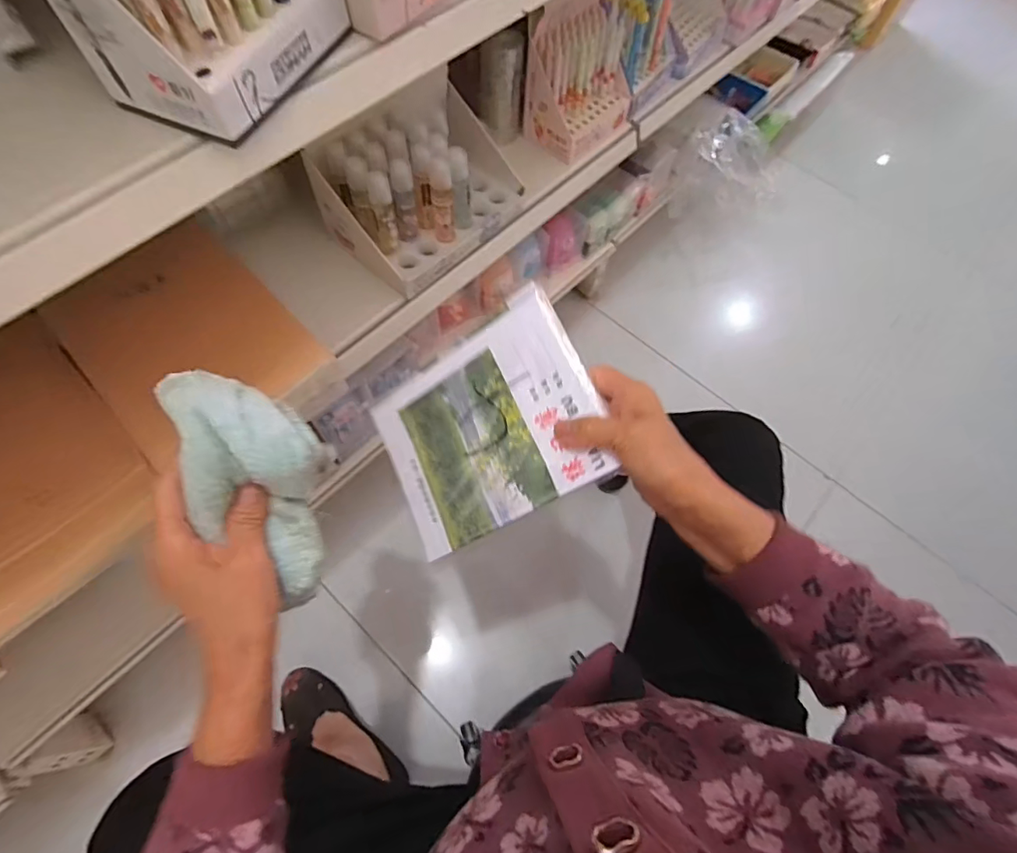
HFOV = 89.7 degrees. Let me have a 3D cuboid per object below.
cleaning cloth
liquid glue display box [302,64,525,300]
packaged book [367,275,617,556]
[{"bbox_3d":[-0.161,0.038,0.334,0.085,0.154,0.043,-21,25,-13],"label":"cleaning cloth"},{"bbox_3d":[-0.097,-0.310,0.635,0.147,0.122,0.235,41,69,15],"label":"liquid glue display box"},{"bbox_3d":[-0.020,0.002,0.416,0.186,0.007,0.153,-30,75,22],"label":"packaged book"}]

